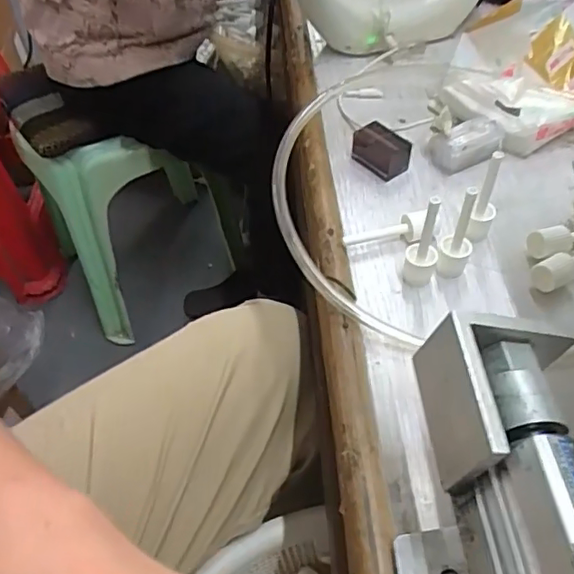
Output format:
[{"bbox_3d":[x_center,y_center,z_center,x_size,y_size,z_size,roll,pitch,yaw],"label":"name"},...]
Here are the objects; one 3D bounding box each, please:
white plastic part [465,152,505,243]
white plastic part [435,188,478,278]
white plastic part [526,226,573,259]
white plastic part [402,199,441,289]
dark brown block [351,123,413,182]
[{"bbox_3d":[0.124,-0.054,0.362,0.013,0.062,0.016,18,54,17],"label":"white plastic part"},{"bbox_3d":[0.101,-0.030,0.345,0.019,0.061,0.018,14,53,14],"label":"white plastic part"},{"bbox_3d":[0.182,-0.029,0.371,0.069,0.015,0.021,-11,49,-24],"label":"white plastic part"},{"bbox_3d":[0.081,-0.027,0.342,0.019,0.063,0.017,10,52,11],"label":"white plastic part"},{"bbox_3d":[0.070,-0.101,0.430,0.026,0.022,0.040,-30,55,-20],"label":"dark brown block"}]

